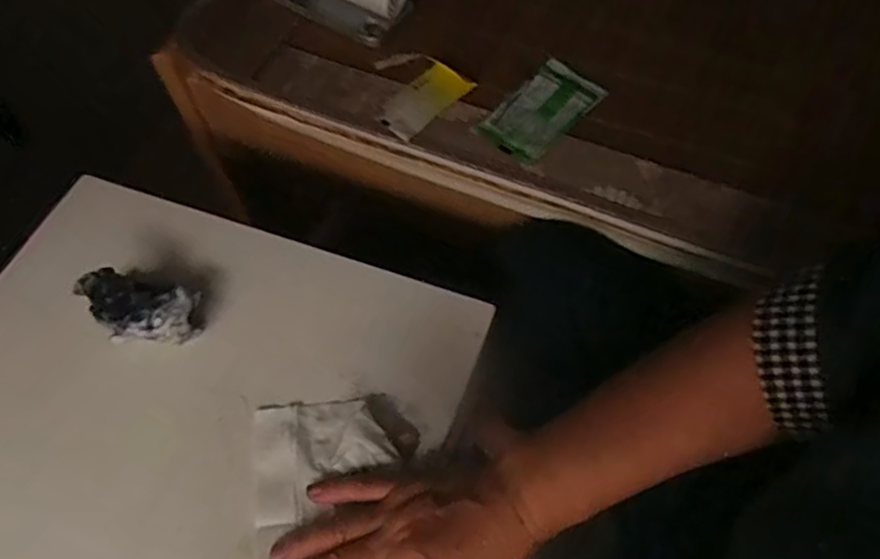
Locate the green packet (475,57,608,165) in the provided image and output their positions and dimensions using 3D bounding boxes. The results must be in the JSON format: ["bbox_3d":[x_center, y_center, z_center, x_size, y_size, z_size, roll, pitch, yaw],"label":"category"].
[{"bbox_3d":[0.092,-0.154,0.577,0.066,0.009,0.117,34,68,21],"label":"green packet"}]

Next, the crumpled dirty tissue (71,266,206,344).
[{"bbox_3d":[-0.213,0.022,0.455,0.074,0.054,0.044,2,60,5],"label":"crumpled dirty tissue"}]

